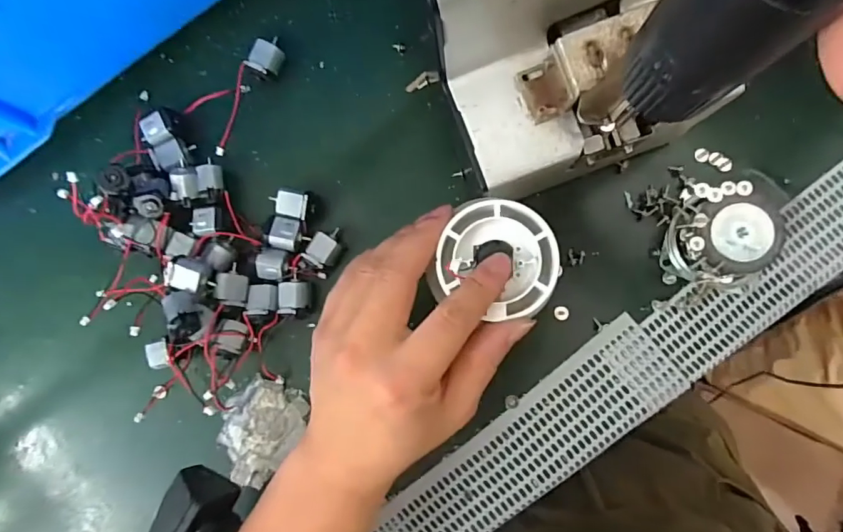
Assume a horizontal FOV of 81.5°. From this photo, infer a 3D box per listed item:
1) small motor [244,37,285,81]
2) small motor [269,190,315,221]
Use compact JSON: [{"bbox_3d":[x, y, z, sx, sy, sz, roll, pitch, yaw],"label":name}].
[{"bbox_3d":[-0.097,-0.130,0.309,0.017,0.017,0.026,32,90,5],"label":"small motor"},{"bbox_3d":[-0.080,-0.037,0.303,0.026,0.014,0.016,10,88,4],"label":"small motor"}]

